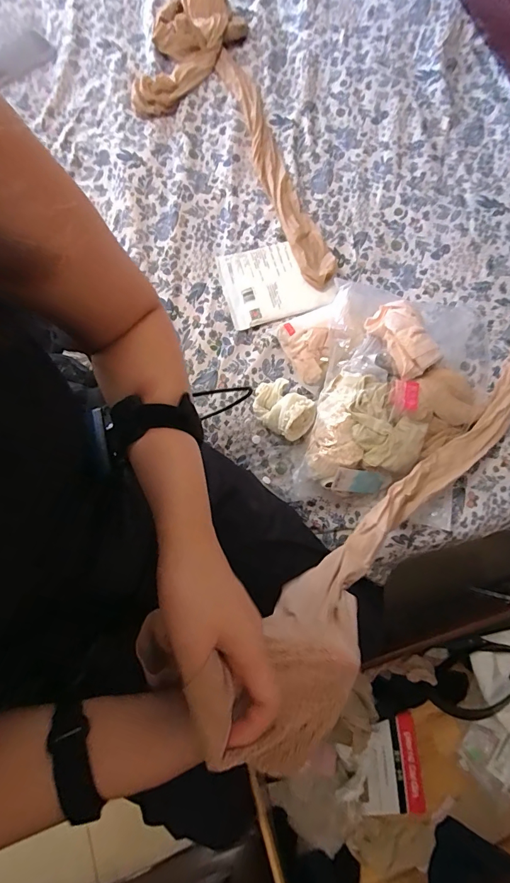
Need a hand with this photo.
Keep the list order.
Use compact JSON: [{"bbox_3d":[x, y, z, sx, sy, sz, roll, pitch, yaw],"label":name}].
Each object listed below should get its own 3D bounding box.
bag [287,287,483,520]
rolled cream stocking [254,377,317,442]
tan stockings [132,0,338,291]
[{"bbox_3d":[0.204,-0.056,0.543,0.228,0.078,0.325,17,75,5],"label":"bag"},{"bbox_3d":[0.039,-0.048,0.566,0.088,0.042,0.065,36,81,6],"label":"rolled cream stocking"},{"bbox_3d":[-0.070,-0.542,0.700,0.235,0.034,0.683,-13,75,-3],"label":"tan stockings"}]

